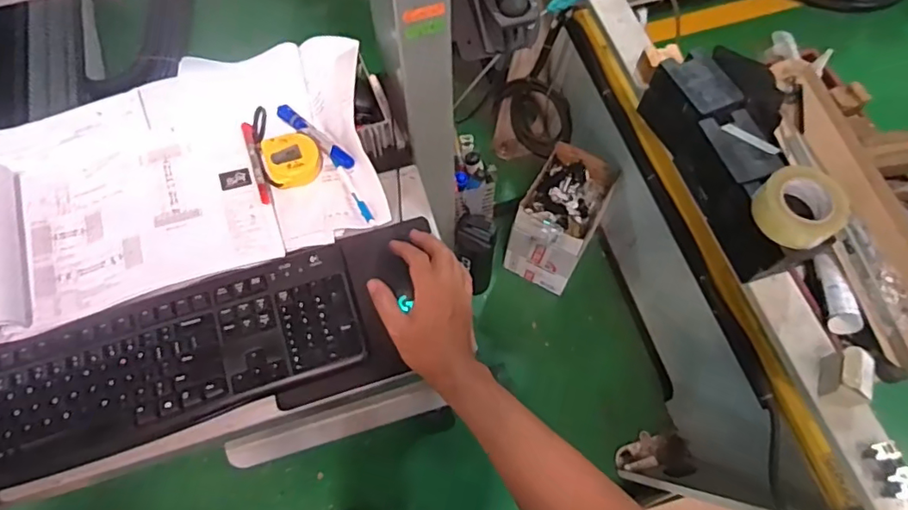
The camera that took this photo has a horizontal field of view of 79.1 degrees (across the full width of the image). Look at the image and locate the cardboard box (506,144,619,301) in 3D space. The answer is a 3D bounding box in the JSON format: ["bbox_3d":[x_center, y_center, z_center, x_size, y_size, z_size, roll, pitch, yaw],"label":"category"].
[{"bbox_3d":[0.302,-0.095,1.612,0.210,0.334,0.309,27,68,11],"label":"cardboard box"}]

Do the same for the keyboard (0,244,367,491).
[{"bbox_3d":[-0.322,0.120,0.605,0.434,0.023,0.145,-17,67,-7],"label":"keyboard"}]

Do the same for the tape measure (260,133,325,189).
[{"bbox_3d":[-0.204,-0.120,0.696,0.071,0.022,0.066,-10,66,-5],"label":"tape measure"}]

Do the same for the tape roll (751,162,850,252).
[{"bbox_3d":[0.549,-0.078,0.871,0.114,0.059,0.127,-35,70,-16],"label":"tape roll"}]

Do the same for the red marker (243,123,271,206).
[{"bbox_3d":[-0.243,-0.117,0.679,0.015,0.013,0.125,-18,67,-9],"label":"red marker"}]

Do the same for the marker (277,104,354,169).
[{"bbox_3d":[-0.178,-0.151,0.699,0.128,0.014,0.020,38,70,15],"label":"marker"}]

